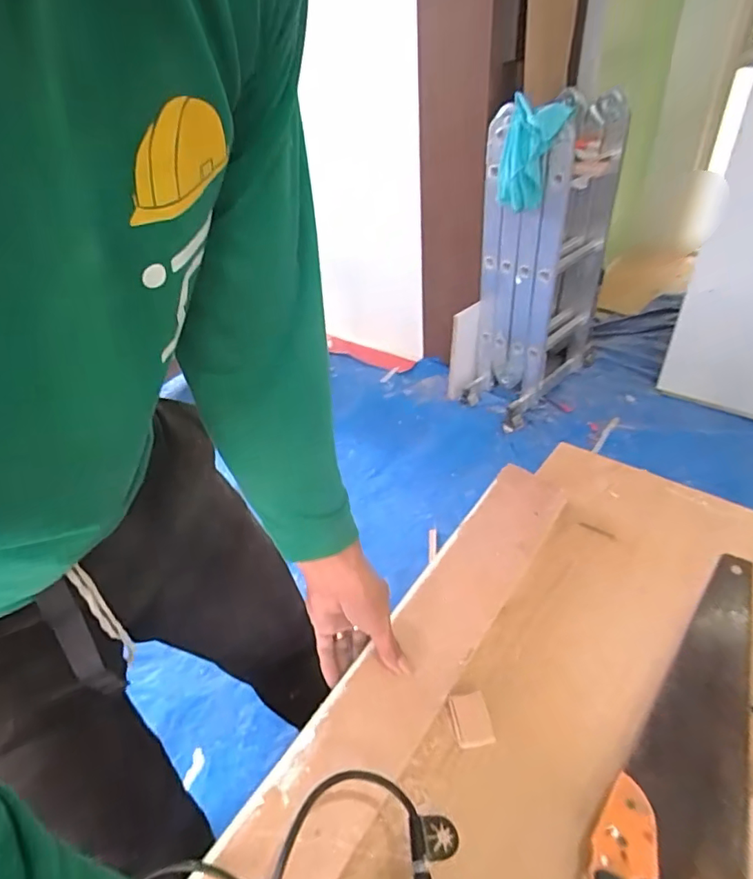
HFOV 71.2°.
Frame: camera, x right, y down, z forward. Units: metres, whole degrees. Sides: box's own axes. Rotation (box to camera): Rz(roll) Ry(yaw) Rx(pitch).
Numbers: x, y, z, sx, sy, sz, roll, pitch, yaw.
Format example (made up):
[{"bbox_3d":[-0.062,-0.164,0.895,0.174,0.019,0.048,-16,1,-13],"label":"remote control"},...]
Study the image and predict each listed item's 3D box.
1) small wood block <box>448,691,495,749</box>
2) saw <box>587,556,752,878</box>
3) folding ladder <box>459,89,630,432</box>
[{"bbox_3d":[0.096,0.288,0.539,0.036,0.019,0.049,-11,38,-6],"label":"small wood block"},{"bbox_3d":[0.304,0.276,0.510,0.105,0.029,0.475,17,43,27],"label":"saw"},{"bbox_3d":[0.546,-0.567,1.771,0.484,0.933,0.294,-31,44,-29],"label":"folding ladder"}]

